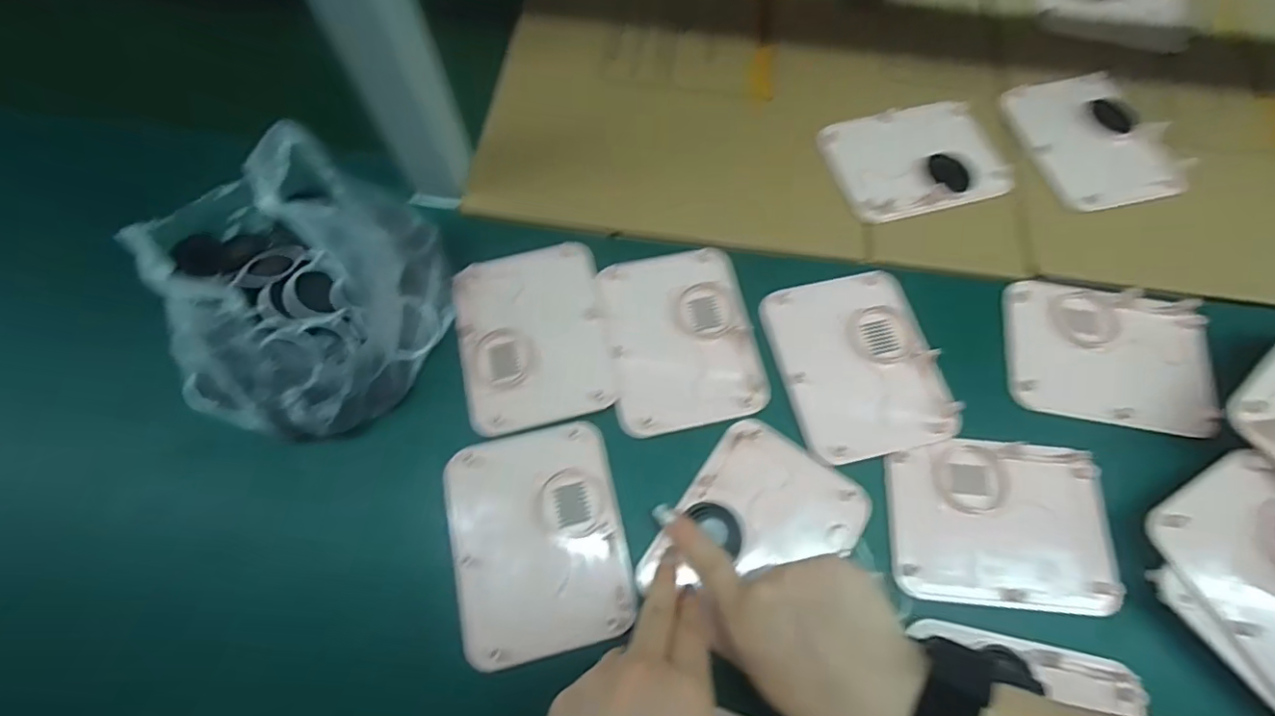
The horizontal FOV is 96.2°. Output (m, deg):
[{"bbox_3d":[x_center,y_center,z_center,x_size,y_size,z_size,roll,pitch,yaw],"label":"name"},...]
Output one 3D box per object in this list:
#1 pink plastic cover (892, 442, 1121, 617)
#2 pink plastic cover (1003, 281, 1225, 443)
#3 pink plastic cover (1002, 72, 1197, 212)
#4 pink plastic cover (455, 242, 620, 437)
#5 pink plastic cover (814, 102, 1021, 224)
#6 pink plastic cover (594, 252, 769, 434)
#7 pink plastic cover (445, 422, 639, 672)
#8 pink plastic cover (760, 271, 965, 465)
[{"bbox_3d":[0.219,0.099,0.344,0.128,0.009,0.094,5,67,1],"label":"pink plastic cover"},{"bbox_3d":[0.318,-0.002,0.386,0.127,0.013,0.098,9,67,3],"label":"pink plastic cover"},{"bbox_3d":[0.360,-0.171,0.456,0.102,0.015,0.120,-12,67,-6],"label":"pink plastic cover"},{"bbox_3d":[-0.071,-0.016,0.387,0.097,0.009,0.127,-12,67,-6],"label":"pink plastic cover"},{"bbox_3d":[0.214,-0.155,0.441,0.127,0.011,0.095,-13,68,-6],"label":"pink plastic cover"},{"bbox_3d":[0.029,-0.015,0.392,0.097,0.011,0.124,-11,67,-5],"label":"pink plastic cover"},{"bbox_3d":[-0.058,0.106,0.339,0.099,0.011,0.124,-13,67,-6],"label":"pink plastic cover"},{"bbox_3d":[0.146,0.002,0.379,0.099,0.005,0.124,-12,67,-6],"label":"pink plastic cover"}]

